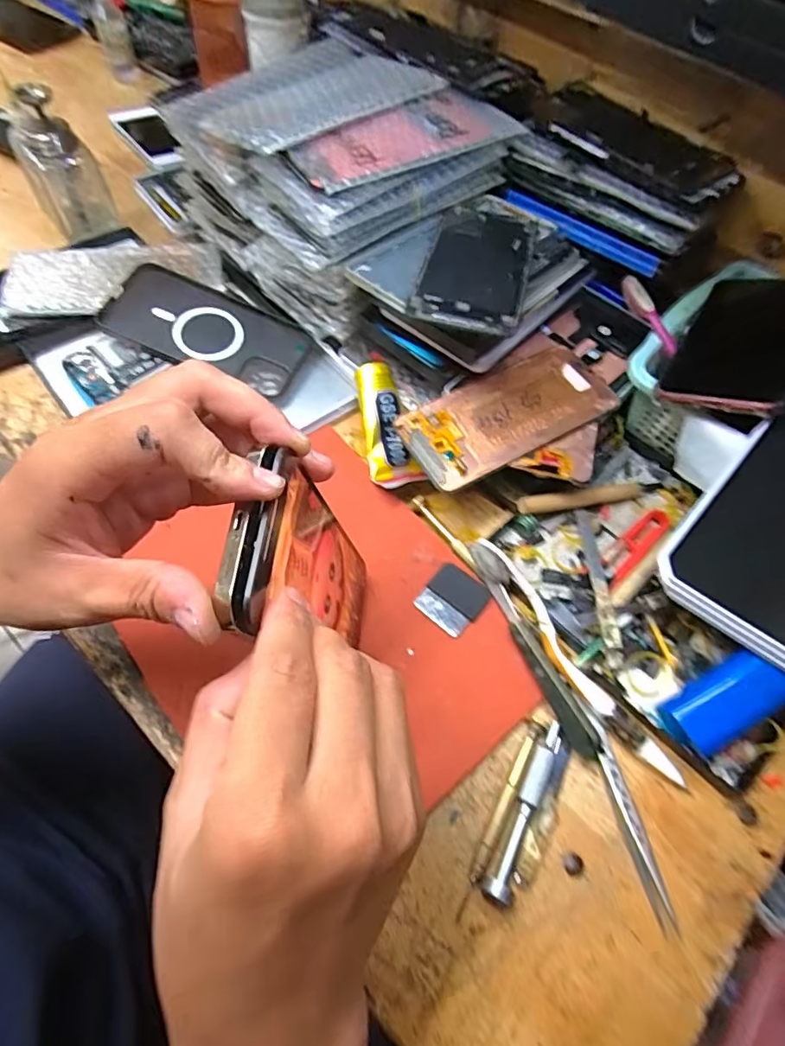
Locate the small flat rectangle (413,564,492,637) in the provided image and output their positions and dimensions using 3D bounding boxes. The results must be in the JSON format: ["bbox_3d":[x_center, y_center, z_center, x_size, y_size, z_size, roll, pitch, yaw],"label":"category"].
[{"bbox_3d":[0.040,0.050,0.353,0.038,0.004,0.042,35,65,15],"label":"small flat rectangle"}]

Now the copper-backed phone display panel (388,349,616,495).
[{"bbox_3d":[0.085,-0.079,0.382,0.149,0.005,0.071,-26,66,-12],"label":"copper-backed phone display panel"}]

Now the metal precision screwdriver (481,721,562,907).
[{"bbox_3d":[0.075,0.156,0.292,0.015,0.016,0.097,29,63,13],"label":"metal precision screwdriver"}]

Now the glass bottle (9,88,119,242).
[{"bbox_3d":[-0.303,-0.324,0.491,0.058,0.123,0.050,-29,67,-17],"label":"glass bottle"}]

